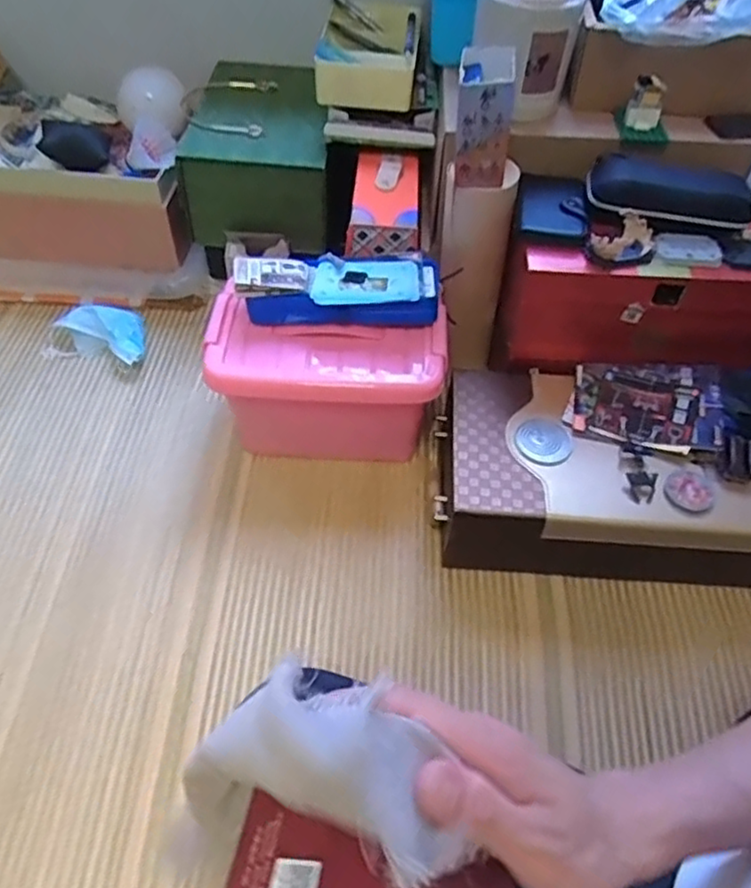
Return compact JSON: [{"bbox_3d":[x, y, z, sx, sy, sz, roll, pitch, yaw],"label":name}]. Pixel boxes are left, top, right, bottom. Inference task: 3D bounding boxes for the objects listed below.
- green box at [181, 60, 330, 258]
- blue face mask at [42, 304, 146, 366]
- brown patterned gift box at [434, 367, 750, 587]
[{"bbox_3d":[-0.155,-0.419,0.947,0.184,0.112,0.282,0,53,-1],"label":"green box"},{"bbox_3d":[-0.374,-0.148,0.909,0.138,0.035,0.088,6,53,4],"label":"blue face mask"},{"bbox_3d":[0.247,0.038,0.745,0.348,0.116,0.205,4,53,2],"label":"brown patterned gift box"}]

